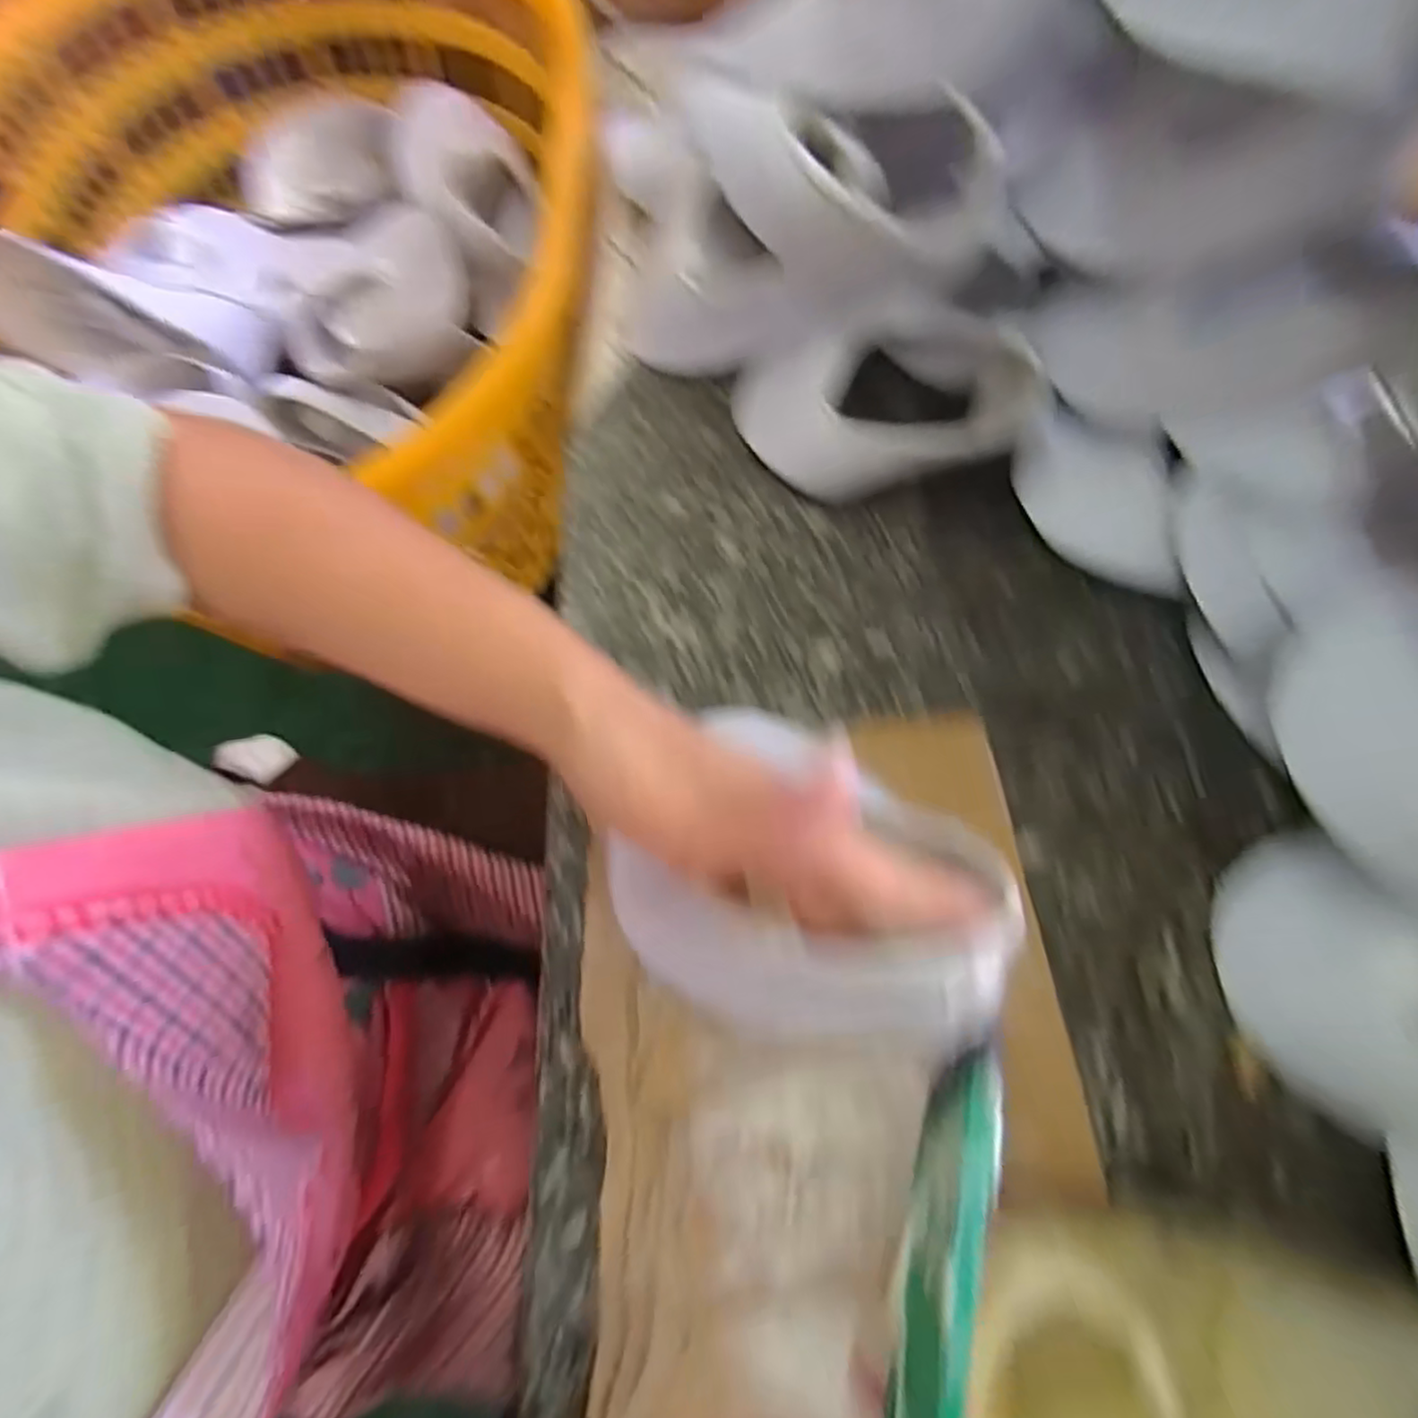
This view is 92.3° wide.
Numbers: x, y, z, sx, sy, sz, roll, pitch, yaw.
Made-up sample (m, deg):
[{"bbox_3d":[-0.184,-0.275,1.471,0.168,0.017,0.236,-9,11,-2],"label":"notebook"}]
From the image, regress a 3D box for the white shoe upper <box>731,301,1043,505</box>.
[{"bbox_3d":[0.096,-0.175,0.385,0.153,0.062,0.095,0,69,-3],"label":"white shoe upper"}]

